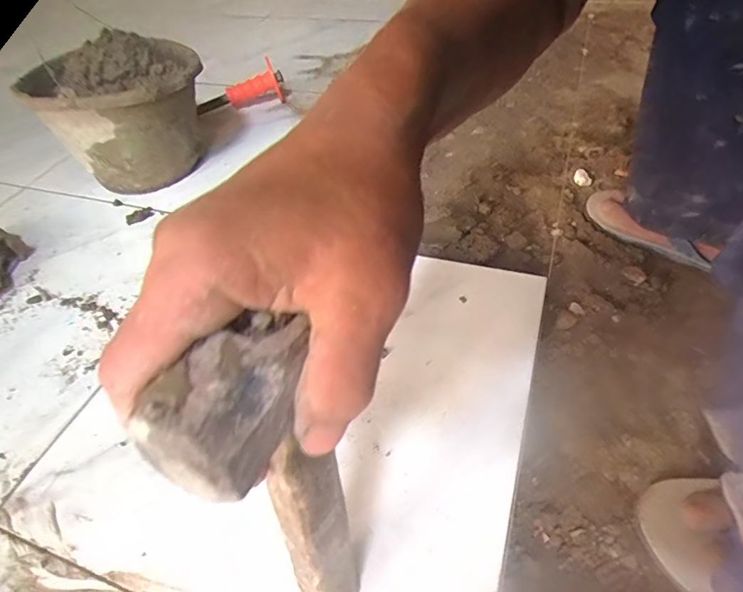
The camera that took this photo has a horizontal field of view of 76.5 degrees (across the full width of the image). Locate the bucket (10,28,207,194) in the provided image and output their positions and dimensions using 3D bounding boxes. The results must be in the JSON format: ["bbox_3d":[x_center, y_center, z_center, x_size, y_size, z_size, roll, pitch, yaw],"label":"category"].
[{"bbox_3d":[-0.353,-0.281,0.709,0.215,0.168,0.222,-8,47,-1],"label":"bucket"}]

